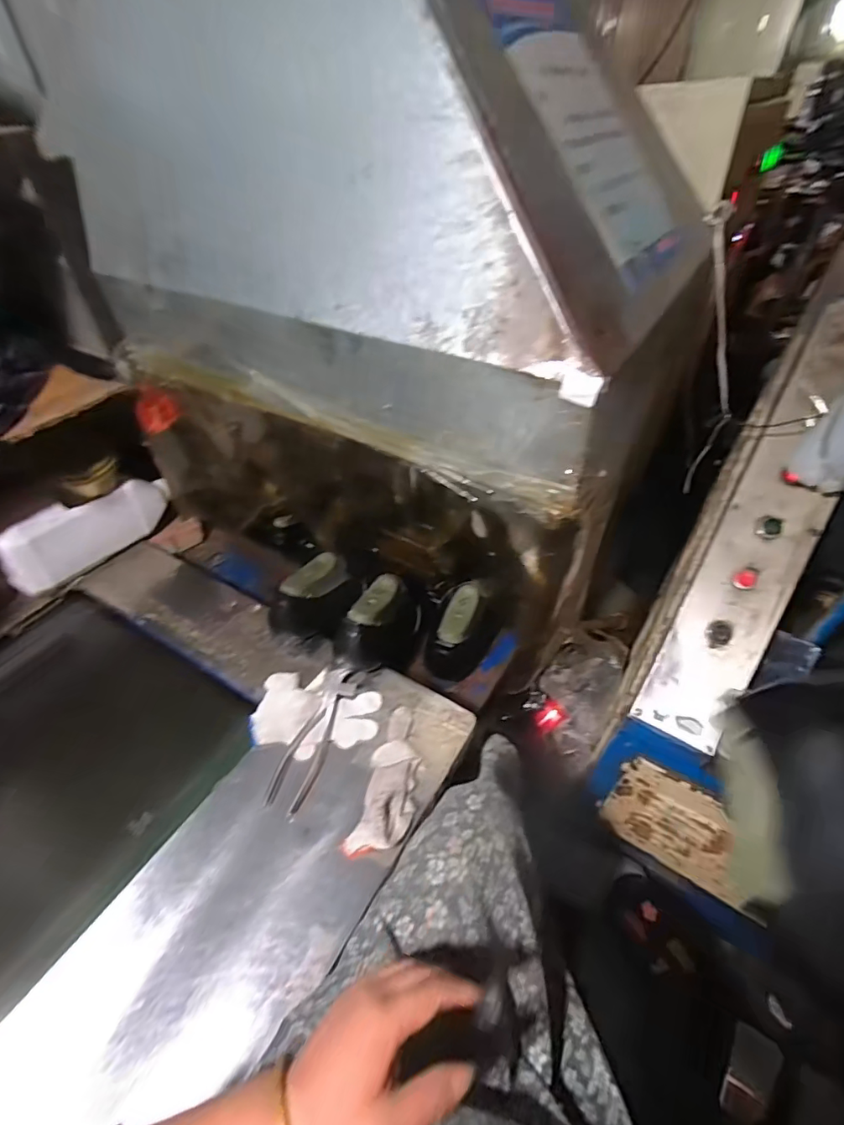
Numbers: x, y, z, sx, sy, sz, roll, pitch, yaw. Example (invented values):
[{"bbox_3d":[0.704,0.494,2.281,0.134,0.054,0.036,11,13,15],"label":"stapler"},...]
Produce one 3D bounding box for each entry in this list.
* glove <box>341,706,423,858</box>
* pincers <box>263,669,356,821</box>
[{"bbox_3d":[-0.033,0.247,0.582,0.066,0.033,0.179,11,47,11],"label":"glove"},{"bbox_3d":[-0.135,0.215,0.629,0.045,0.013,0.191,12,47,12],"label":"pincers"}]

